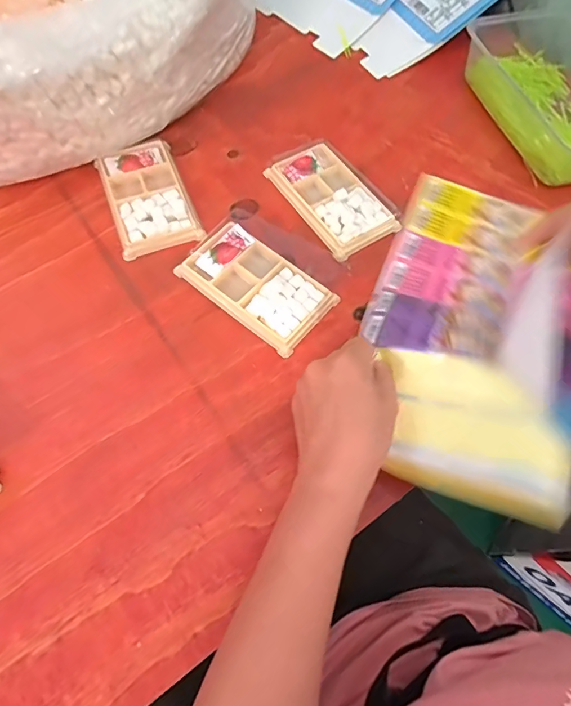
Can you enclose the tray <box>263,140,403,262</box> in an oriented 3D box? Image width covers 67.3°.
[{"bbox_3d":[0.050,-0.164,0.446,0.080,0.015,0.136,-30,71,-15],"label":"tray"}]

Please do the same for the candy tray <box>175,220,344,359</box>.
[{"bbox_3d":[-0.025,-0.065,0.400,0.133,0.013,0.077,39,70,13],"label":"candy tray"}]

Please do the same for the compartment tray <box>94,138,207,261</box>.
[{"bbox_3d":[-0.140,-0.159,0.437,0.078,0.011,0.131,-20,69,-11],"label":"compartment tray"}]

